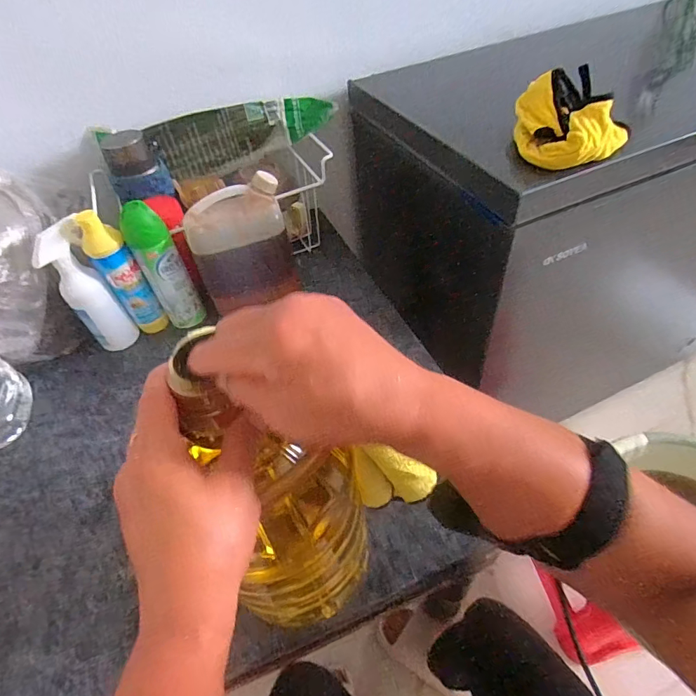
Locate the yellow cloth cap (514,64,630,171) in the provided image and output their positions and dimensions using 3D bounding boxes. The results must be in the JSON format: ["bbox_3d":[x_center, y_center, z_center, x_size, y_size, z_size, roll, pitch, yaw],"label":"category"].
[{"bbox_3d":[0.294,-0.301,0.567,0.146,0.068,0.139,14,52,18],"label":"yellow cloth cap"}]

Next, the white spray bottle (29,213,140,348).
[{"bbox_3d":[-0.416,-0.091,0.692,0.073,0.212,0.063,-21,50,-12],"label":"white spray bottle"}]

